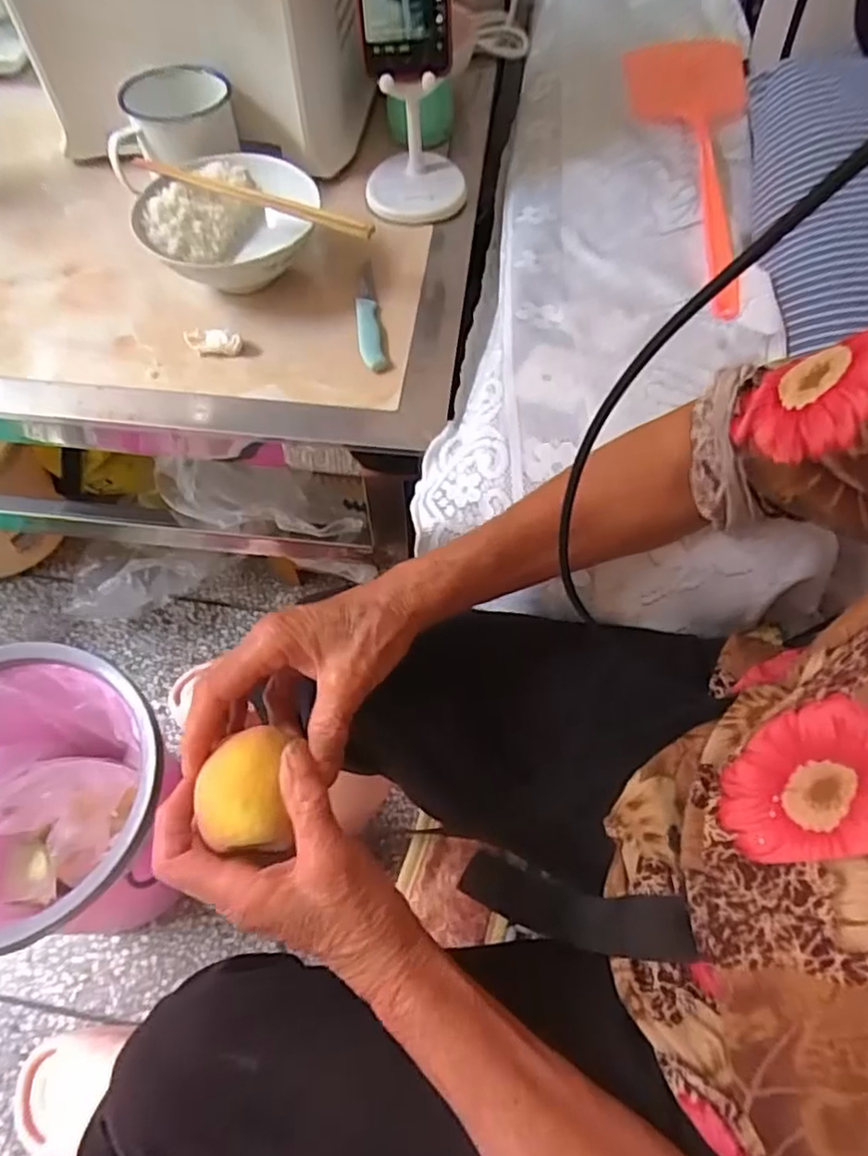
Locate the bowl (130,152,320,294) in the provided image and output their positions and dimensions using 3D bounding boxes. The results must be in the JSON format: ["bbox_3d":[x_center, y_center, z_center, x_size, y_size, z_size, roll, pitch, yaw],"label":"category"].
[{"bbox_3d":[-0.175,-0.289,0.566,0.138,0.066,0.133,1,61,-2],"label":"bowl"}]

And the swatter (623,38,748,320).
[{"bbox_3d":[0.248,-0.435,0.674,0.131,0.023,0.466,13,62,5],"label":"swatter"}]

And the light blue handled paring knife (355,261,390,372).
[{"bbox_3d":[-0.058,-0.228,0.566,0.021,0.013,0.133,-7,62,-6],"label":"light blue handled paring knife"}]

